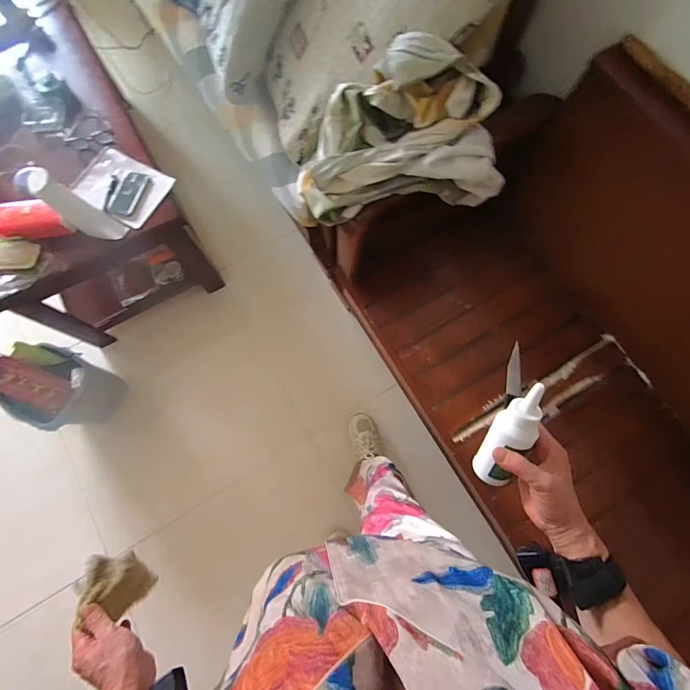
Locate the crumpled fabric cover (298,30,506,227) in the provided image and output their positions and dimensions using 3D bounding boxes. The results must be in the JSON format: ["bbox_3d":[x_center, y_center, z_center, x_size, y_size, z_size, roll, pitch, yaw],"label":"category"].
[{"bbox_3d":[0.143,-0.530,0.946,0.549,0.308,0.267,-9,75,-1],"label":"crumpled fabric cover"}]

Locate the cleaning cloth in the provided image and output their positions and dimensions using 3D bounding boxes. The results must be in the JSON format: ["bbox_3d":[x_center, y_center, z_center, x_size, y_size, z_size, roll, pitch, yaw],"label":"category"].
[{"bbox_3d":[-0.324,0.338,0.519,0.049,0.100,0.081,-14,75,-2],"label":"cleaning cloth"}]

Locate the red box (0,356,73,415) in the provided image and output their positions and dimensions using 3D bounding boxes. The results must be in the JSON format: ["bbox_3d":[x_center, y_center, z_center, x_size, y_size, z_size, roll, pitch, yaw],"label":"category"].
[{"bbox_3d":[-0.972,0.122,1.118,0.218,0.037,0.122,33,87,-26],"label":"red box"}]

